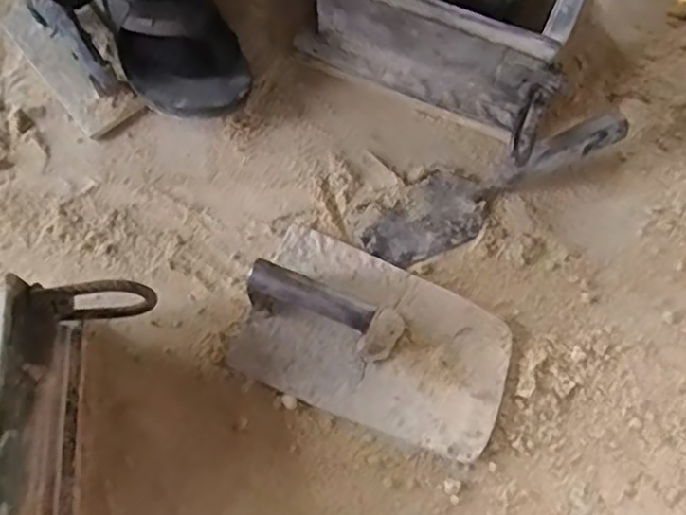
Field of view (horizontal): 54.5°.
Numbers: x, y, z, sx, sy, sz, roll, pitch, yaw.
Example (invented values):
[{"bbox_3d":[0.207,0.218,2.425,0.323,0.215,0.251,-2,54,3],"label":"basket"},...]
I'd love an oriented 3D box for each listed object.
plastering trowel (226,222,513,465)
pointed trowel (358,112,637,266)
[{"bbox_3d":[0.030,0.062,0.550,0.223,0.073,0.143,21,74,8],"label":"plastering trowel"},{"bbox_3d":[0.140,-0.078,0.617,0.265,0.053,0.073,-29,74,-8],"label":"pointed trowel"}]

